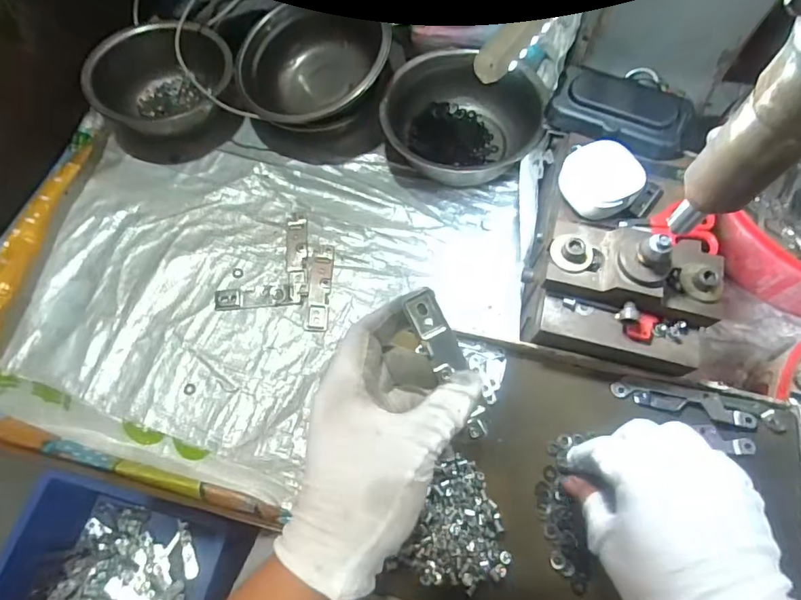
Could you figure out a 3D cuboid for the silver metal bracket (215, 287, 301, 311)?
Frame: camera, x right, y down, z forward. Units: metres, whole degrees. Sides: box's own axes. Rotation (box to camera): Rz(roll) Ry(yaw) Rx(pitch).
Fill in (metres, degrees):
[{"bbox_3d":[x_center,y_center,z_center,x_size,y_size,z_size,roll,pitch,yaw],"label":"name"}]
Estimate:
[{"bbox_3d":[-0.136,-0.002,0.463,0.077,0.004,0.019,-4,68,-2],"label":"silver metal bracket"}]

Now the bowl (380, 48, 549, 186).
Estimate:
[{"bbox_3d":[0.060,-0.189,0.514,0.167,0.061,0.147,15,68,6],"label":"bowl"}]

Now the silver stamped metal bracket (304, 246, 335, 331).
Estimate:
[{"bbox_3d":[-0.076,-0.012,0.466,0.021,0.005,0.086,2,68,1],"label":"silver stamped metal bracket"}]

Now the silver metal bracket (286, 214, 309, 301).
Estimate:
[{"bbox_3d":[-0.102,-0.044,0.482,0.021,0.005,0.095,-4,68,-2],"label":"silver metal bracket"}]

